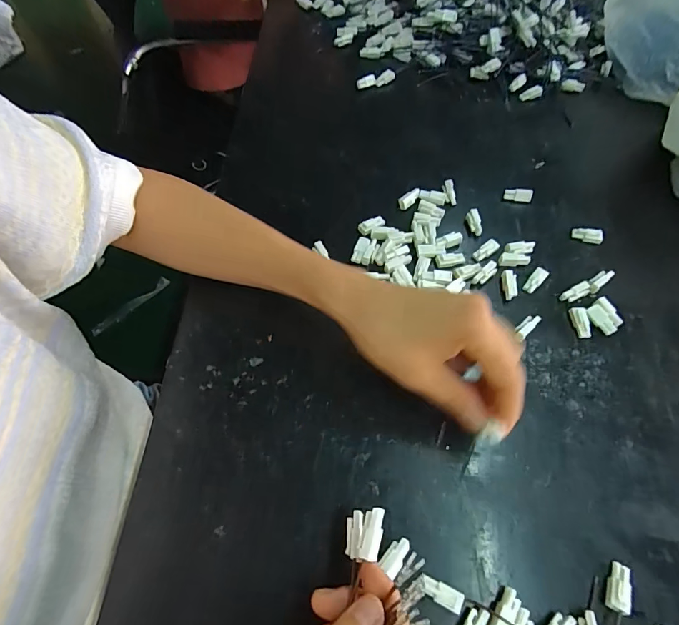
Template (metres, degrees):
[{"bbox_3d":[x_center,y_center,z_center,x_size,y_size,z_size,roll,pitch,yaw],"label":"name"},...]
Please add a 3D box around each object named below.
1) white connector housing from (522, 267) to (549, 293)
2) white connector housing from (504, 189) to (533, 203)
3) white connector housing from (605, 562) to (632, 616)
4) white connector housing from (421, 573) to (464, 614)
[{"bbox_3d":[0.169,-0.028,0.347,0.027,0.005,0.010,-44,68,-8],"label":"white connector housing"},{"bbox_3d":[0.175,-0.115,0.395,0.026,0.009,0.010,4,59,2],"label":"white connector housing"},{"bbox_3d":[0.165,0.162,0.238,0.011,0.009,0.025,24,62,13],"label":"white connector housing"},{"bbox_3d":[0.059,0.164,0.236,0.025,0.008,0.011,25,62,14],"label":"white connector housing"}]

